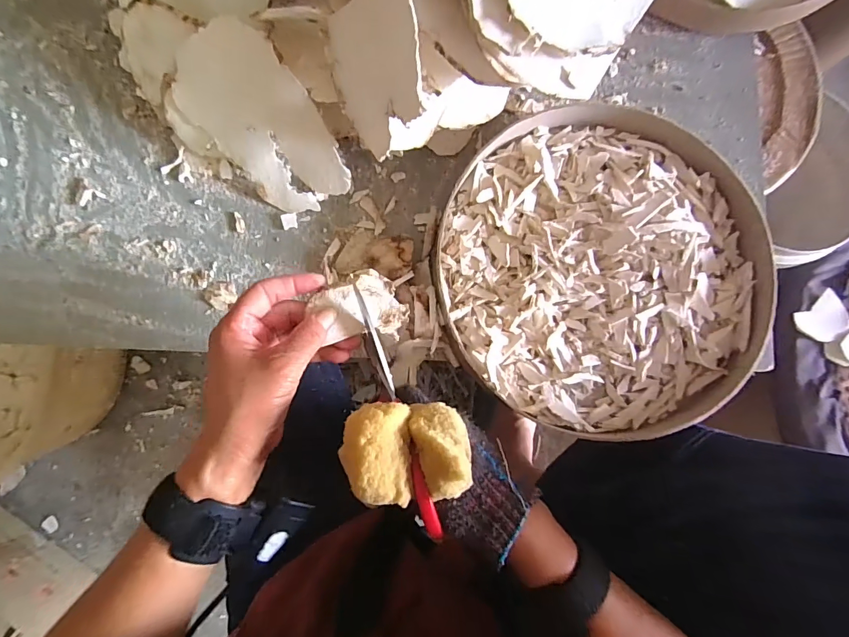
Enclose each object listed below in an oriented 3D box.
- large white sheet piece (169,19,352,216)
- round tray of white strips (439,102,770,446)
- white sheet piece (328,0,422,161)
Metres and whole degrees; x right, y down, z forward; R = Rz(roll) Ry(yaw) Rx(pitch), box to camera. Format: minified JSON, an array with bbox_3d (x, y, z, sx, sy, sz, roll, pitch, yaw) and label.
[{"bbox_3d":[-0.144,-0.167,0.366,0.105,0.007,0.157,-24,116,26],"label":"large white sheet piece"},{"bbox_3d":[0.165,-0.048,0.386,0.302,0.040,0.302,0,86,-3],"label":"round tray of white strips"},{"bbox_3d":[-0.037,-0.179,0.298,0.075,0.115,0.007,22,42,25],"label":"white sheet piece"}]

